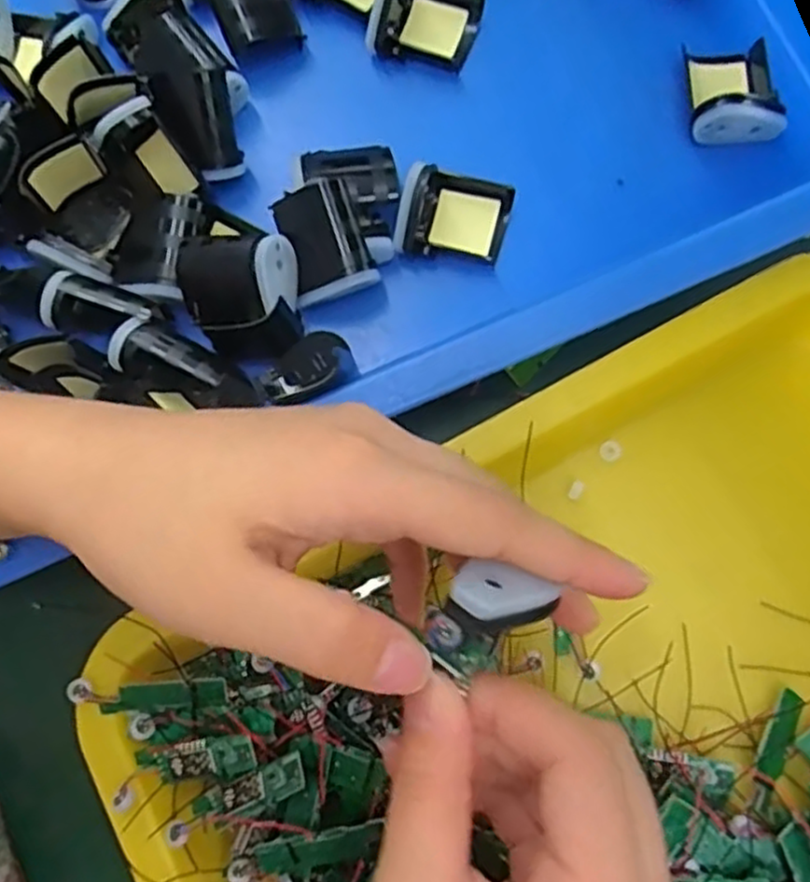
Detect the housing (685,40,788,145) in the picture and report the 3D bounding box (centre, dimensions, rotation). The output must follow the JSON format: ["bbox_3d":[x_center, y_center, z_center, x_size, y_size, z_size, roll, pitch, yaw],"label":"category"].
[{"bbox_3d":[0.132,-0.143,0.290,0.038,0.020,0.047,-2,80,3],"label":"housing"}]

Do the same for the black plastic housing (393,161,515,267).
[{"bbox_3d":[0.020,-0.091,0.288,0.043,0.021,0.035,10,81,5],"label":"black plastic housing"}]

